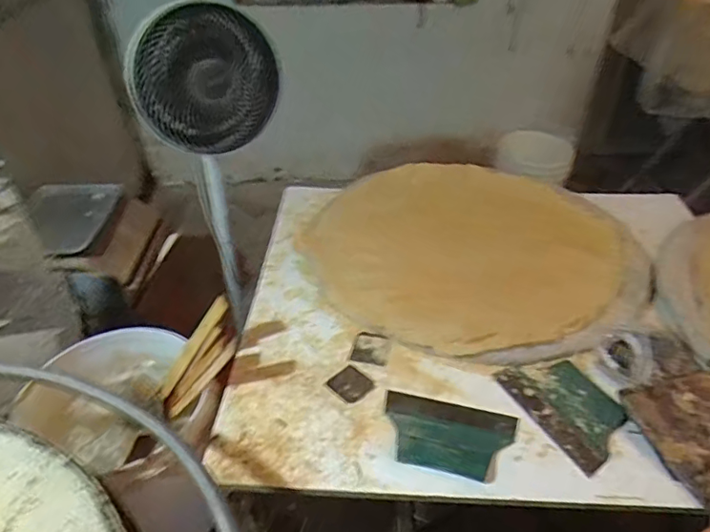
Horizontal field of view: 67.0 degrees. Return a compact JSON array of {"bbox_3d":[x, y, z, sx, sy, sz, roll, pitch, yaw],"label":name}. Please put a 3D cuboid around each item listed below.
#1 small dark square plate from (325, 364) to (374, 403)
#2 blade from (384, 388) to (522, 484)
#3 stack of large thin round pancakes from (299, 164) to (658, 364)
[{"bbox_3d":[-0.006,0.187,0.849,0.055,0.009,0.059,29,48,35],"label":"small dark square plate"},{"bbox_3d":[0.131,0.242,0.771,0.185,0.009,0.124,10,33,14],"label":"blade"},{"bbox_3d":[0.238,-0.042,1.072,0.602,0.040,0.557,28,48,25],"label":"stack of large thin round pancakes"}]

